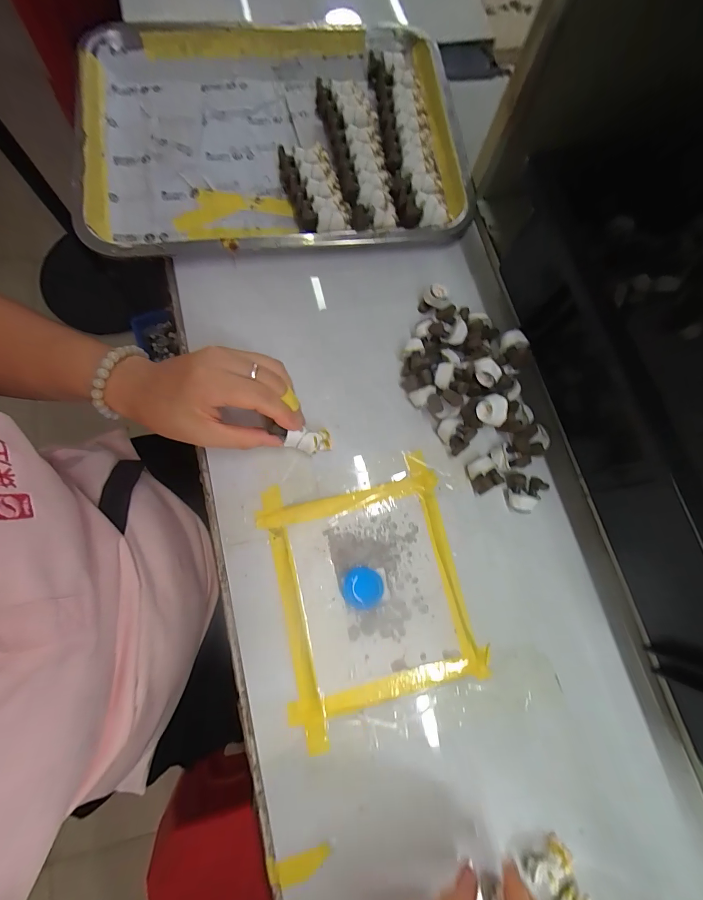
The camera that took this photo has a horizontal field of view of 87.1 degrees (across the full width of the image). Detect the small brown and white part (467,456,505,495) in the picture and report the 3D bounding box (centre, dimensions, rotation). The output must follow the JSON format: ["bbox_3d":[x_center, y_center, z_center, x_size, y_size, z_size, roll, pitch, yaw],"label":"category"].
[{"bbox_3d":[0.106,0.020,0.297,0.022,0.014,0.026,-25,79,-5],"label":"small brown and white part"}]

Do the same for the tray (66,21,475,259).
[{"bbox_3d":[-0.071,-0.304,0.352,0.351,0.041,0.266,-7,73,-5],"label":"tray"}]

